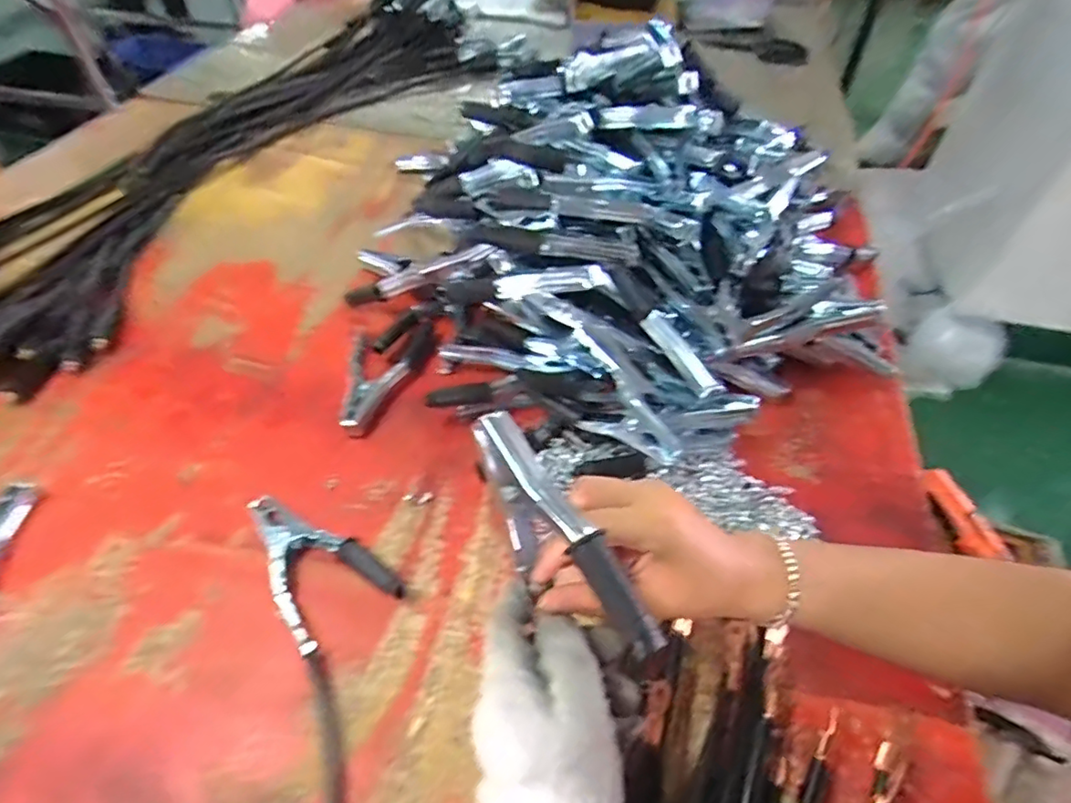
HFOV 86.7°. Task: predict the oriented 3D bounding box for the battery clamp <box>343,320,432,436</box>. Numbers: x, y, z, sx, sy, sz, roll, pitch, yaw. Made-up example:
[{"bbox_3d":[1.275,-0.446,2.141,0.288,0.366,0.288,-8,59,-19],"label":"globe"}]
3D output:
[{"bbox_3d":[-0.156,-0.030,0.564,0.061,0.029,0.145,11,50,10],"label":"battery clamp"}]

